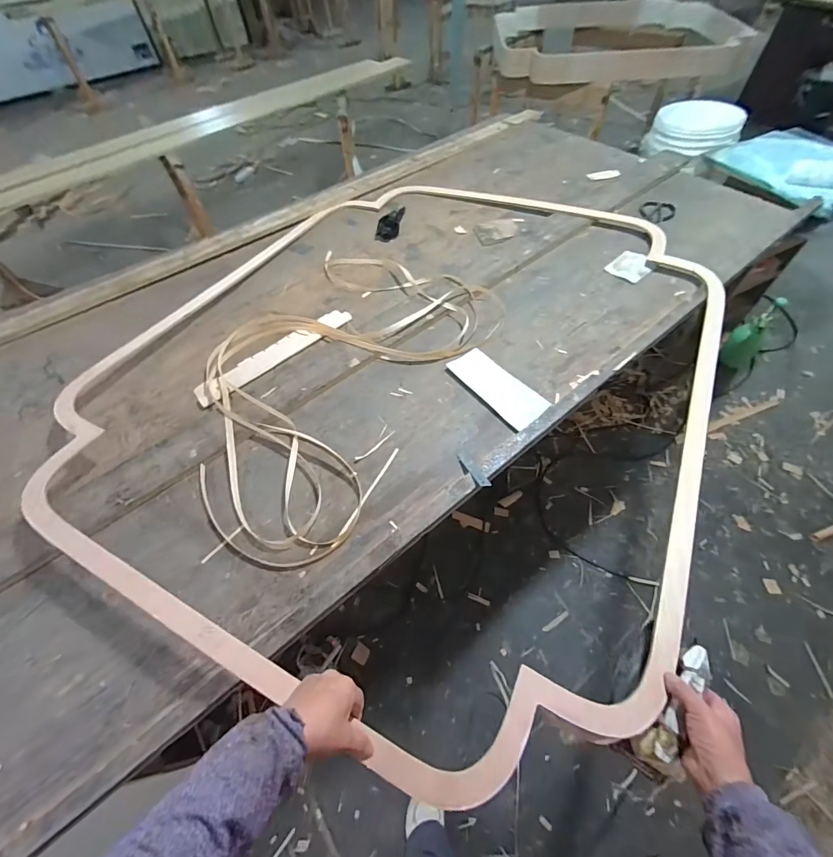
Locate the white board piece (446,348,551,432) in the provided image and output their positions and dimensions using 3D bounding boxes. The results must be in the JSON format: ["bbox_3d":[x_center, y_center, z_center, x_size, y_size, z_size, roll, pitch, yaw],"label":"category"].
[{"bbox_3d":[0.177,-0.094,0.842,0.097,0.012,0.236,-32,59,-17],"label":"white board piece"}]

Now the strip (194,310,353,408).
[{"bbox_3d":[-0.338,-0.184,0.932,0.405,0.011,0.080,-39,61,-21],"label":"strip"}]

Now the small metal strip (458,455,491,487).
[{"bbox_3d":[0.105,0.081,0.721,0.022,0.009,0.090,-29,43,-15],"label":"small metal strip"}]

